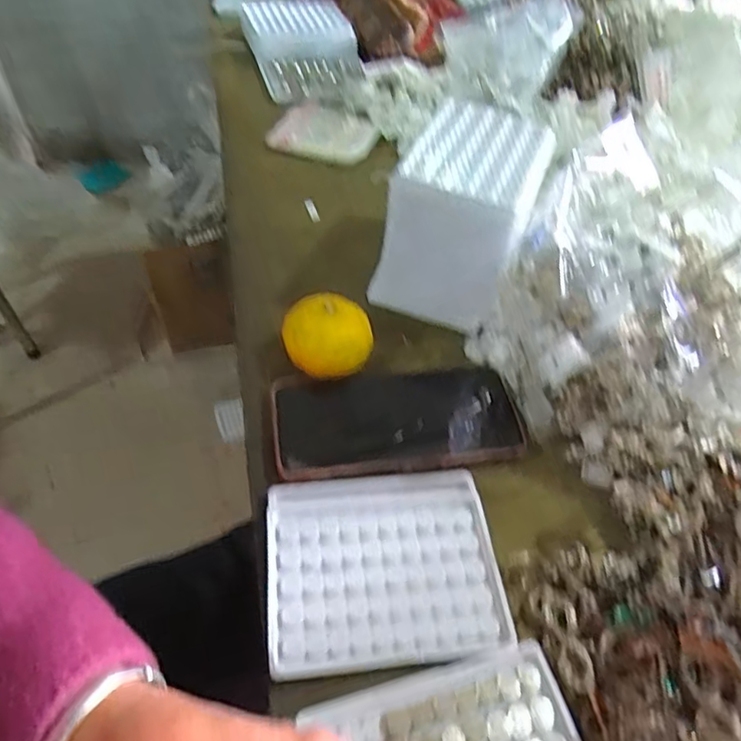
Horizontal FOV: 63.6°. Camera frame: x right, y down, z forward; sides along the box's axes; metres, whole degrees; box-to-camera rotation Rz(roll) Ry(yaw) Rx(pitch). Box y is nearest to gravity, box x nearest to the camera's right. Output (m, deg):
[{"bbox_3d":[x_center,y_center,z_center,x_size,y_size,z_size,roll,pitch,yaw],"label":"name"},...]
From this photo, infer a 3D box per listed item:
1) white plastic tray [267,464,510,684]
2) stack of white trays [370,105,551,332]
[{"bbox_3d":[0.007,0.109,0.341,0.128,0.008,0.112,-4,52,-8],"label":"white plastic tray"},{"bbox_3d":[0.073,-0.122,0.478,0.099,0.115,0.126,20,51,13],"label":"stack of white trays"}]

